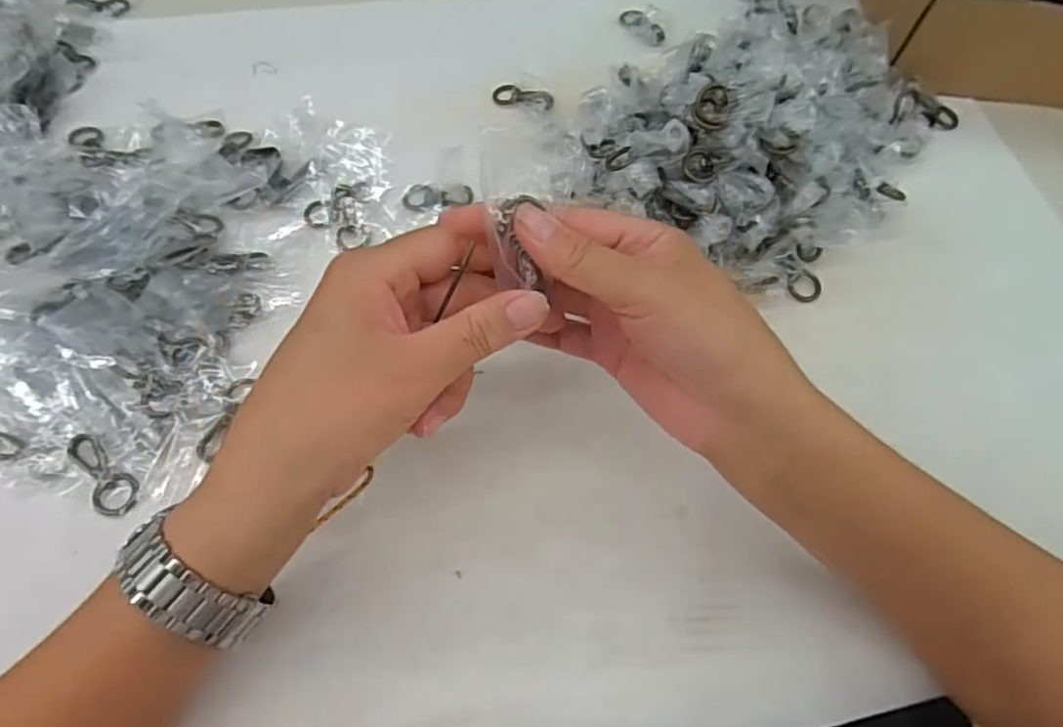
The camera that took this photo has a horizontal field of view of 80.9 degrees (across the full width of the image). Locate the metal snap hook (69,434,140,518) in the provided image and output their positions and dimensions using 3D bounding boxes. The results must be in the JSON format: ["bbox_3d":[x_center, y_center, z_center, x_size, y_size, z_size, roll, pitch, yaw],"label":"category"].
[{"bbox_3d":[-0.233,0.060,0.334,0.052,0.006,0.022,38,68,17],"label":"metal snap hook"}]

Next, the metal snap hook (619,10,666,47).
[{"bbox_3d":[0.092,-0.283,0.524,0.017,0.014,0.051,-33,68,-17],"label":"metal snap hook"}]

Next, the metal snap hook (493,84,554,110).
[{"bbox_3d":[-0.007,-0.206,0.484,0.052,0.009,0.017,18,63,22],"label":"metal snap hook"}]

